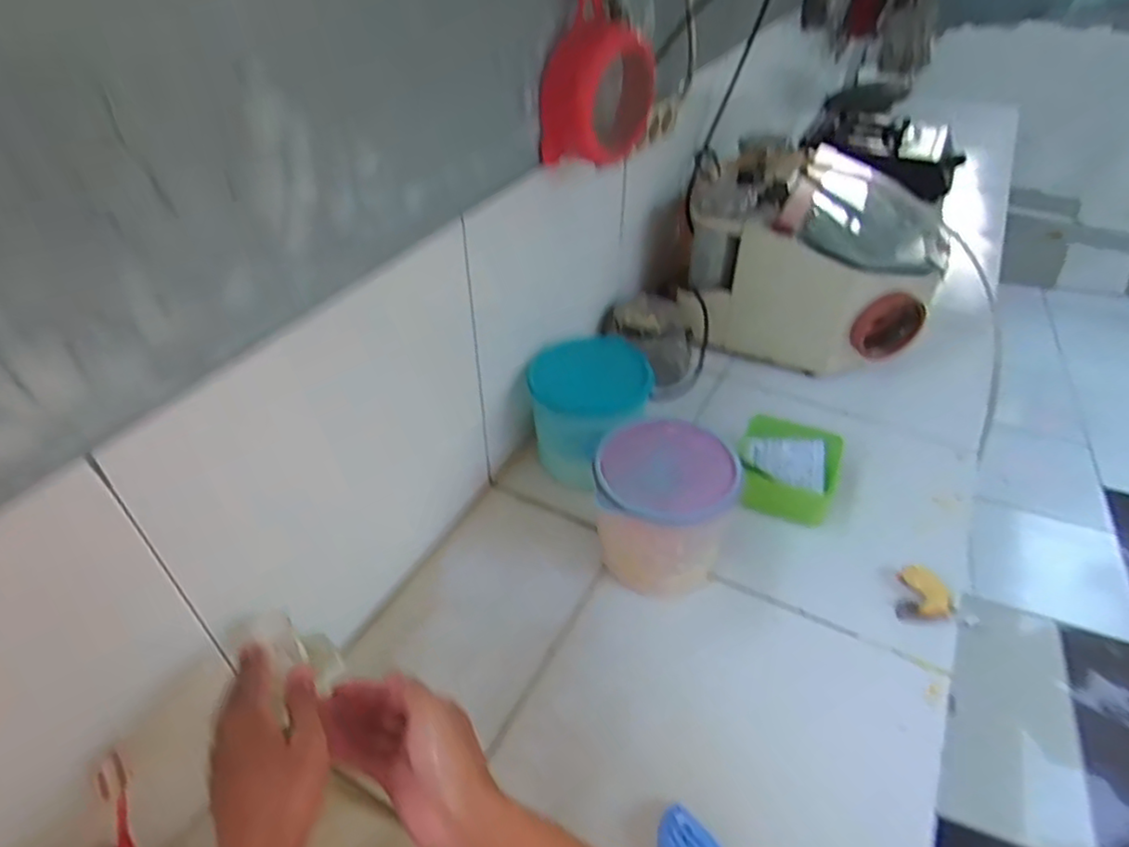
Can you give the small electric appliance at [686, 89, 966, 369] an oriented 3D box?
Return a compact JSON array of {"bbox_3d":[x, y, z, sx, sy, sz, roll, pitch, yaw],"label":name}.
[{"bbox_3d":[0.431,-0.304,1.164,0.430,0.248,0.391,16,45,16],"label":"small electric appliance"}]

